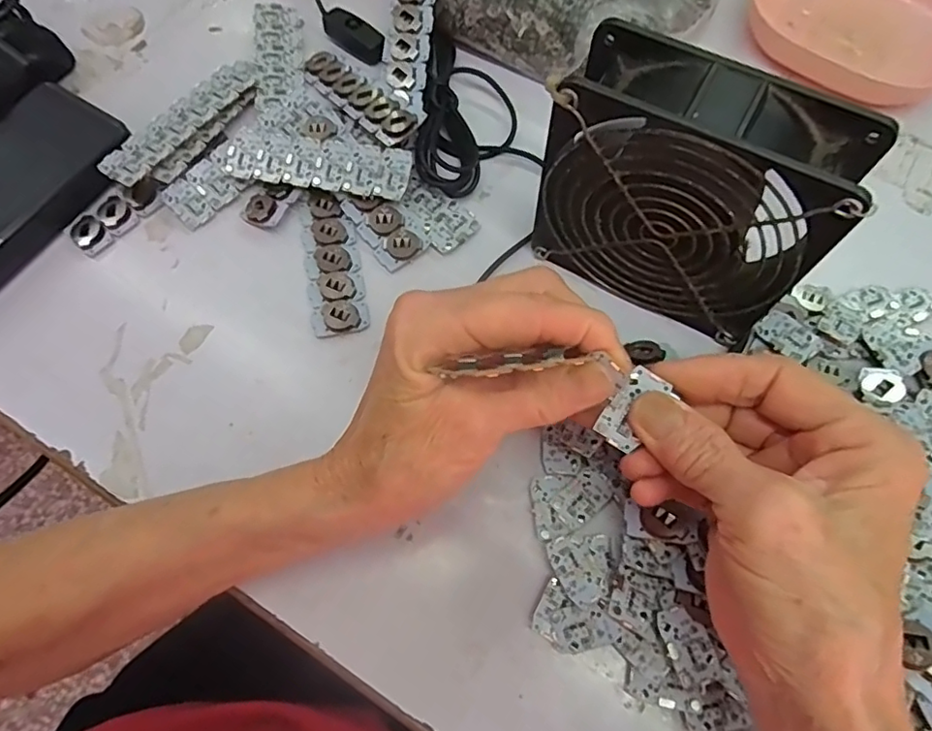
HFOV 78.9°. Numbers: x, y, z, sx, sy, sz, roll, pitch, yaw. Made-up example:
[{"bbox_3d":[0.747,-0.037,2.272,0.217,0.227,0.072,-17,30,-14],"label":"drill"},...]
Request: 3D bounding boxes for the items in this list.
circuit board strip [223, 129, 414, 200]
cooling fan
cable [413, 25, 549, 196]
[{"bbox_3d":[-0.085,-0.115,0.322,0.108,0.007,0.028,10,70,6],"label":"circuit board strip"},{"bbox_3d":[0.096,-0.072,0.256,0.115,0.117,0.042,28,73,12],"label":"cooling fan"},{"bbox_3d":[-0.007,-0.157,0.345,0.074,0.019,0.117,-22,70,-6],"label":"cable"}]

